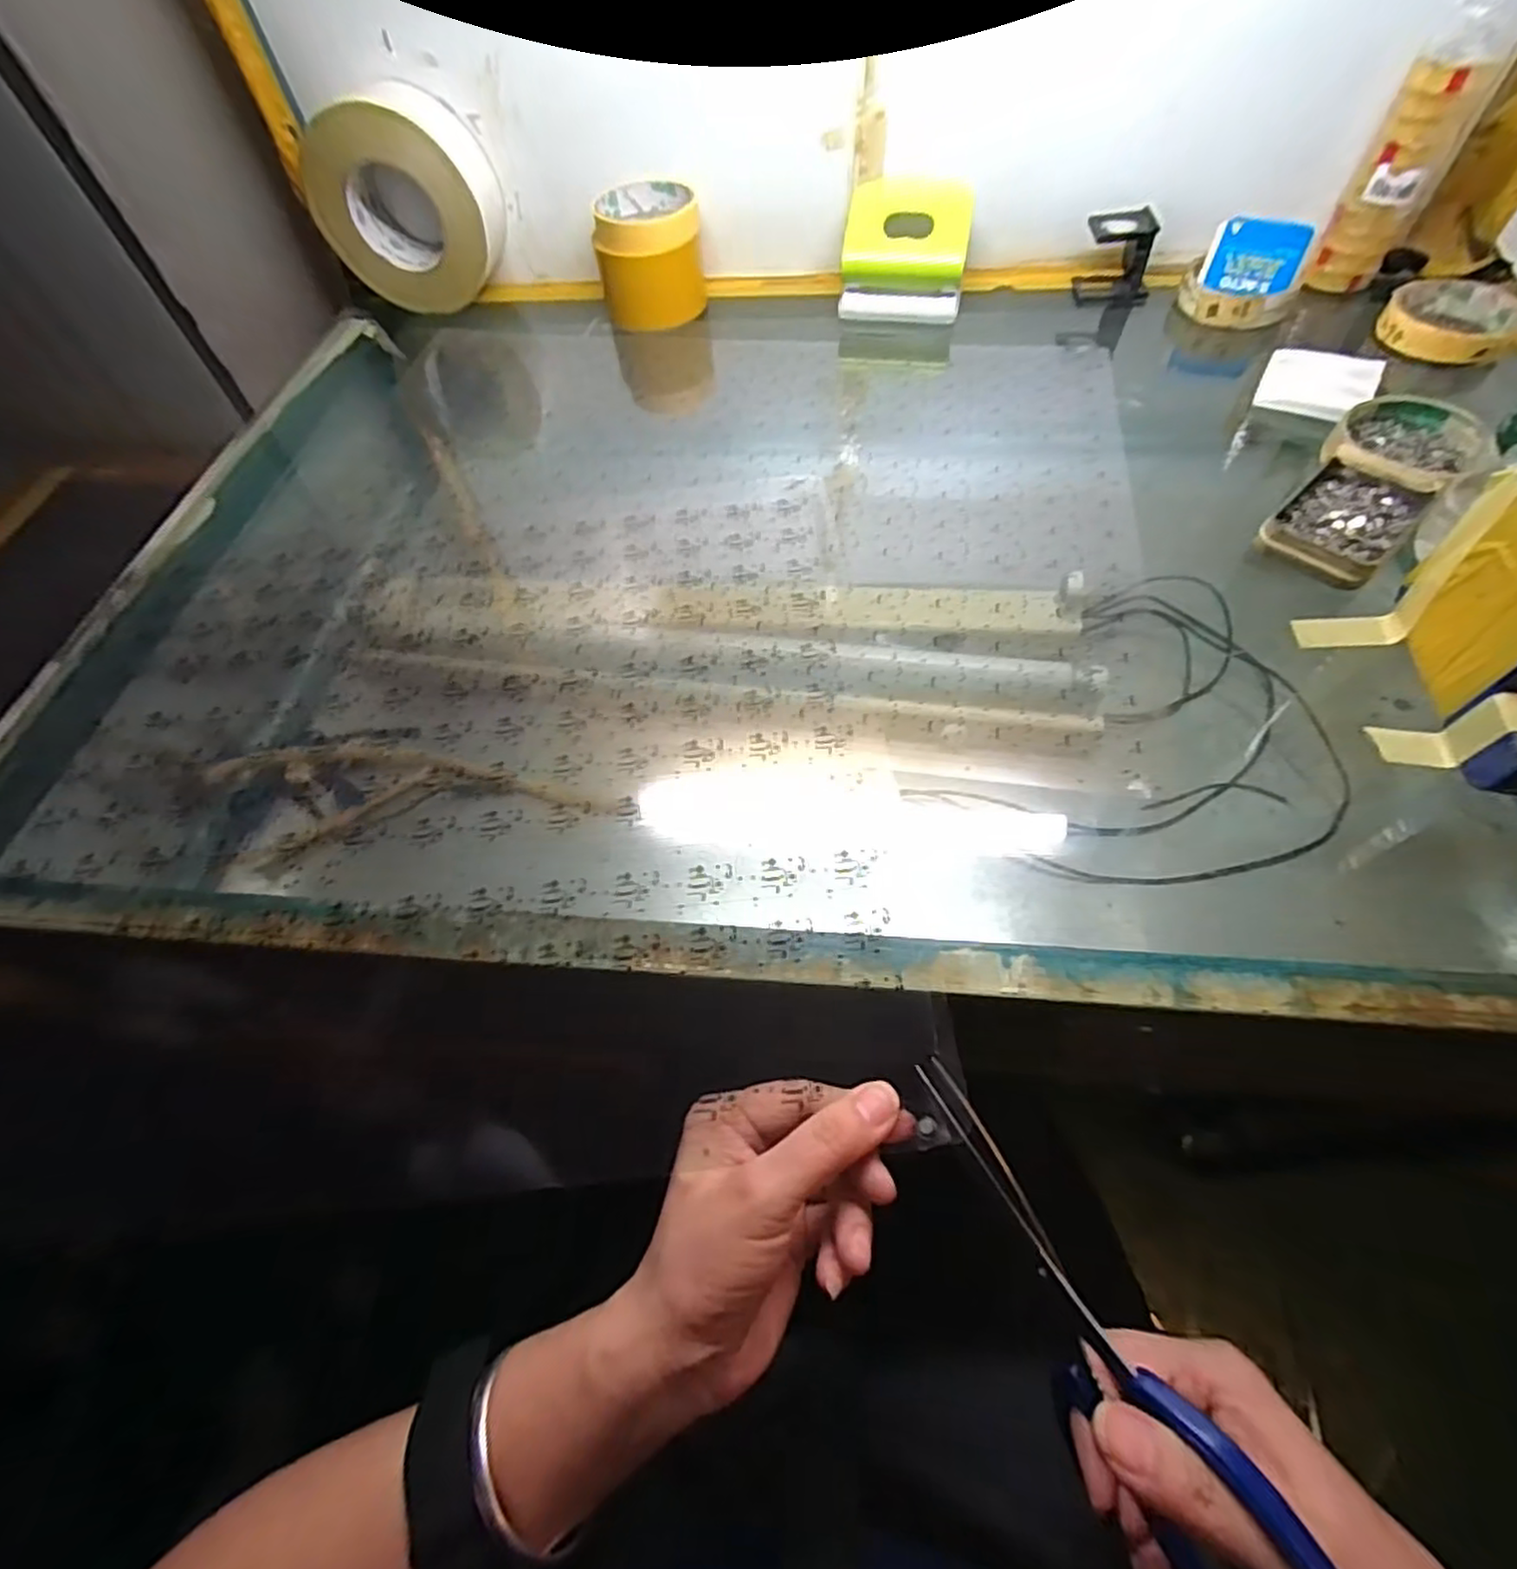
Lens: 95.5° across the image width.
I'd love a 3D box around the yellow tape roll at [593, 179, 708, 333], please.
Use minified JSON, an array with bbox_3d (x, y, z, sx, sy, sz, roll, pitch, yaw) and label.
[{"bbox_3d":[-0.090,-0.440,0.580,0.086,0.076,0.094,-7,57,0],"label":"yellow tape roll"}]

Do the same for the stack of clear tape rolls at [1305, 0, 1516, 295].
[{"bbox_3d":[0.469,-0.454,0.503,0.050,0.146,0.050,28,64,20],"label":"stack of clear tape rolls"}]

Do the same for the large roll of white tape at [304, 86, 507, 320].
[{"bbox_3d":[-0.291,-0.483,0.576,0.136,0.131,0.061,3,58,6],"label":"large roll of white tape"}]

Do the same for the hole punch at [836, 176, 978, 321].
[{"bbox_3d":[0.119,-0.432,0.559,0.098,0.075,0.058,8,58,9],"label":"hole punch"}]

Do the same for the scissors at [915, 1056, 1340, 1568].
[{"bbox_3d":[0.106,0.180,0.228,0.034,0.024,0.173,-27,53,-13],"label":"scissors"}]

